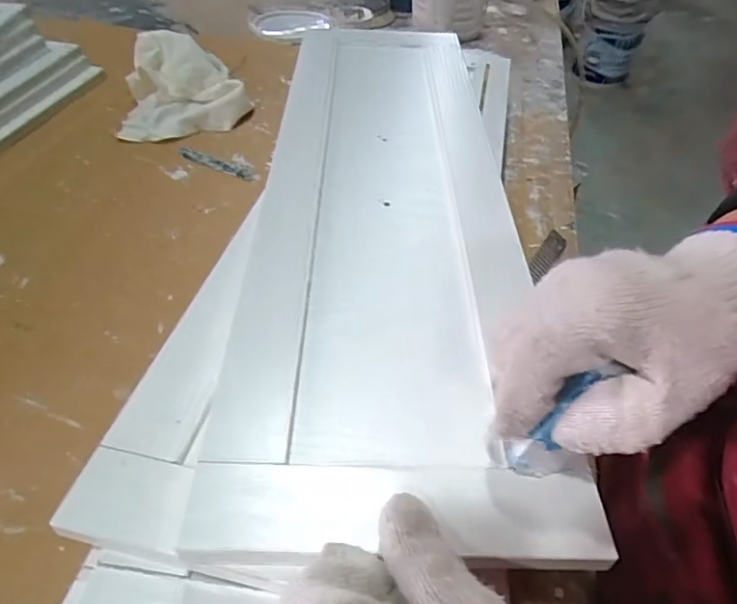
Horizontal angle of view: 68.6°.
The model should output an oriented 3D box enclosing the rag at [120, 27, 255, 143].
[{"bbox_3d":[-0.213,-0.261,0.634,0.140,0.055,0.189,-6,46,-9],"label":"rag"}]

